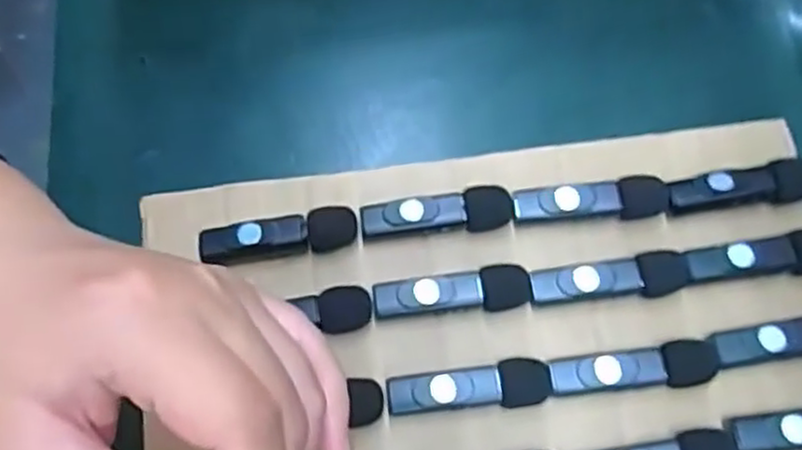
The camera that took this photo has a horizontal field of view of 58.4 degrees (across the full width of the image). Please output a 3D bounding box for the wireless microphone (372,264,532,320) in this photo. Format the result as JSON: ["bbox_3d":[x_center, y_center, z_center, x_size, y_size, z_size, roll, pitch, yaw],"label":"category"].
[{"bbox_3d":[0.021,0.029,0.298,0.065,0.010,0.017,-7,71,-4],"label":"wireless microphone"}]

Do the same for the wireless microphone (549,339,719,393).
[{"bbox_3d":[0.093,0.059,0.289,0.065,0.014,0.017,-8,71,-5],"label":"wireless microphone"}]

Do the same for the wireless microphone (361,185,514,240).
[{"bbox_3d":[0.016,-0.005,0.309,0.065,0.010,0.017,-7,71,-4],"label":"wireless microphone"}]

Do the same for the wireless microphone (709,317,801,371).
[{"bbox_3d":[0.158,0.047,0.290,0.064,0.013,0.017,-7,71,-4],"label":"wireless microphone"}]

